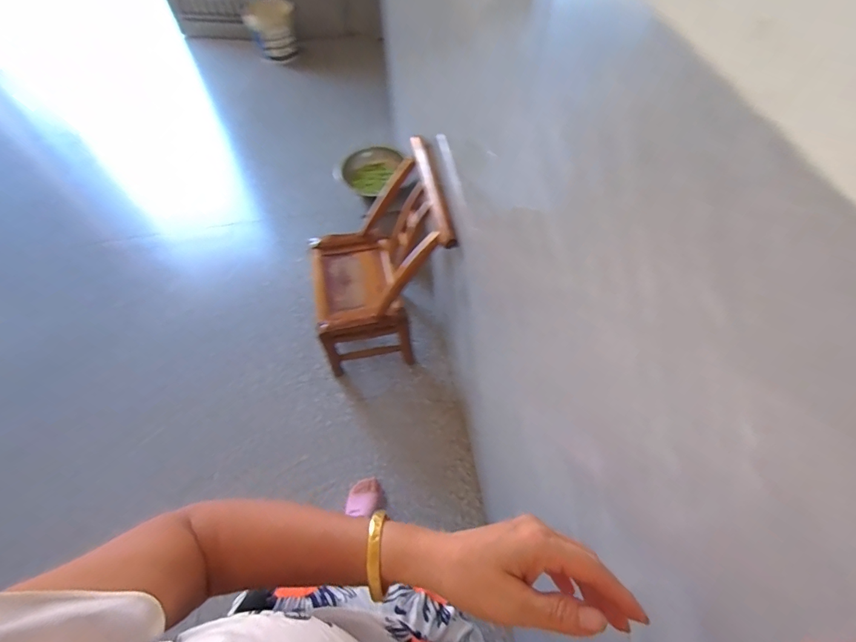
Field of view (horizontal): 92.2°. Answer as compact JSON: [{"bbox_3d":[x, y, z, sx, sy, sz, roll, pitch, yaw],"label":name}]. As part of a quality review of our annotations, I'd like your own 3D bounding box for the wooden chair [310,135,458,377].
[{"bbox_3d":[-0.156,-0.160,1.241,0.395,0.558,0.369,-9,60,-5],"label":"wooden chair"}]

